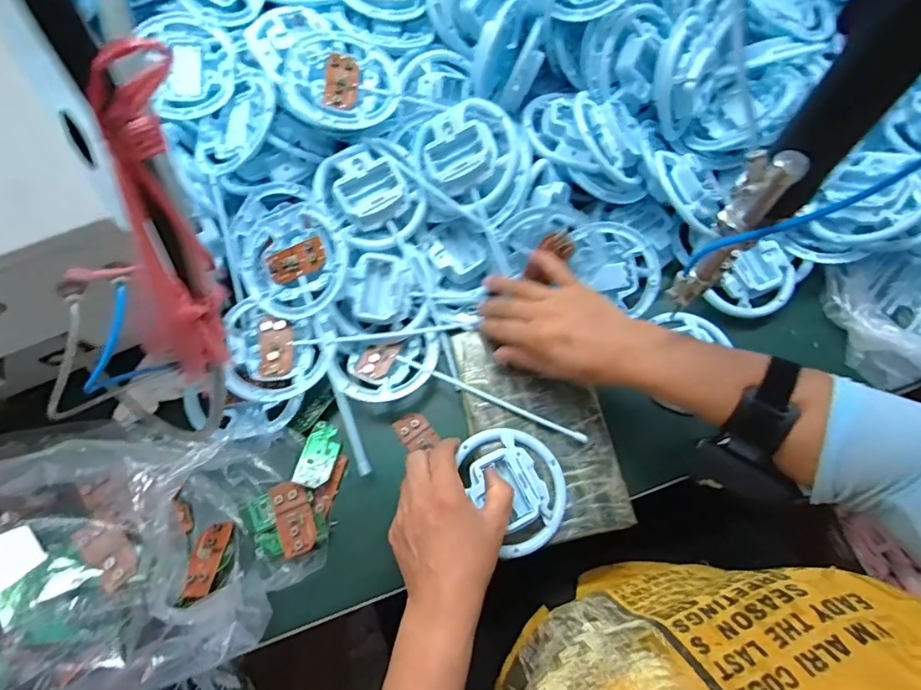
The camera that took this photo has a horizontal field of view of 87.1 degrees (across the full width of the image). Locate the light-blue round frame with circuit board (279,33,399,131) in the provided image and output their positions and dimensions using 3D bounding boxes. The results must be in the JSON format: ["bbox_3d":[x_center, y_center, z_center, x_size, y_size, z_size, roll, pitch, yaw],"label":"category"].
[{"bbox_3d":[-0.110,-0.242,0.441,0.101,0.018,0.101,0,71,-1],"label":"light-blue round frame with circuit board"}]

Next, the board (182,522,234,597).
[{"bbox_3d":[-0.211,0.177,0.405,0.026,0.004,0.059,2,44,0],"label":"board"}]

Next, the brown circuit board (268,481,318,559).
[{"bbox_3d":[-0.144,0.150,0.420,0.028,0.008,0.060,-19,72,-8],"label":"brown circuit board"}]

